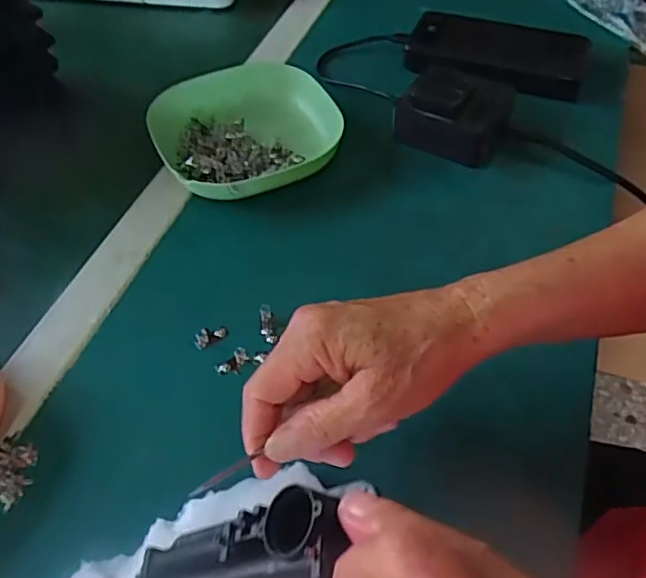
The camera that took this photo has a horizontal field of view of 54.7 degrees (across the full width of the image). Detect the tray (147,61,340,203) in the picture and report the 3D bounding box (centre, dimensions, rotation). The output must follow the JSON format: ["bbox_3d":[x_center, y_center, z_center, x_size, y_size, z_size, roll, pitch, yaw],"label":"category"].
[{"bbox_3d":[-0.061,-0.123,0.499,0.137,0.040,0.144,-17,50,-11],"label":"tray"}]

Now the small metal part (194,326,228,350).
[{"bbox_3d":[-0.071,0.029,0.392,0.022,0.004,0.012,-28,53,-19],"label":"small metal part"}]

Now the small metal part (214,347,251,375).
[{"bbox_3d":[-0.054,0.044,0.378,0.021,0.004,0.013,-35,56,-24],"label":"small metal part"}]

